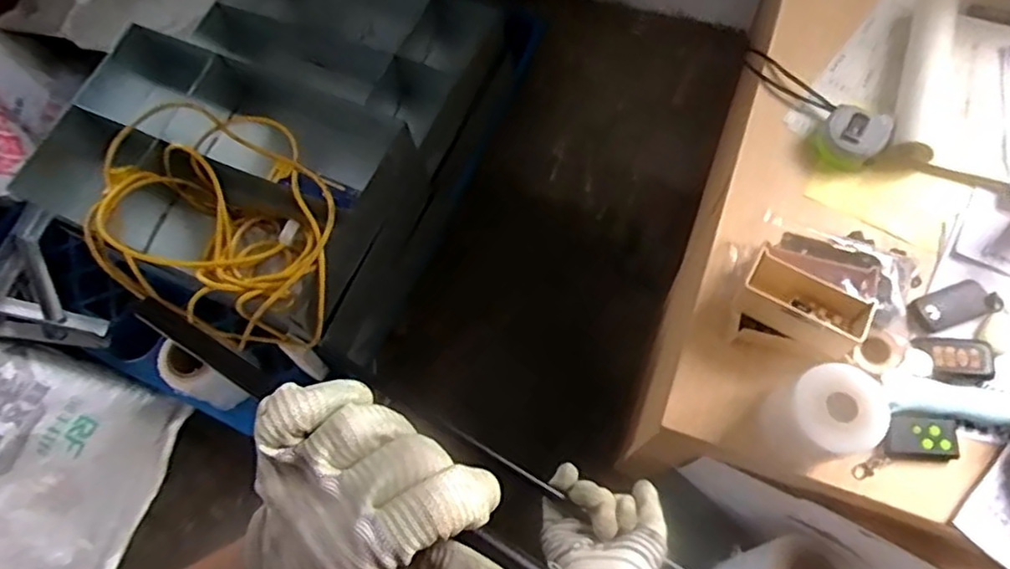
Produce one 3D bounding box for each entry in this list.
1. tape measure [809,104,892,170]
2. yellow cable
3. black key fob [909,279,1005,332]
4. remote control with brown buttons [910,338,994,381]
[{"bbox_3d":[0.380,-0.164,0.688,0.065,0.028,0.075,34,75,16],"label":"tape measure"},{"bbox_3d":[-0.462,-0.108,1.066,0.432,0.146,0.347,24,73,13],"label":"yellow cable"},{"bbox_3d":[0.447,0.019,0.625,0.080,0.012,0.037,-17,68,-2],"label":"black key fob"},{"bbox_3d":[0.432,0.071,0.603,0.071,0.011,0.040,3,69,6],"label":"remote control with brown buttons"}]

